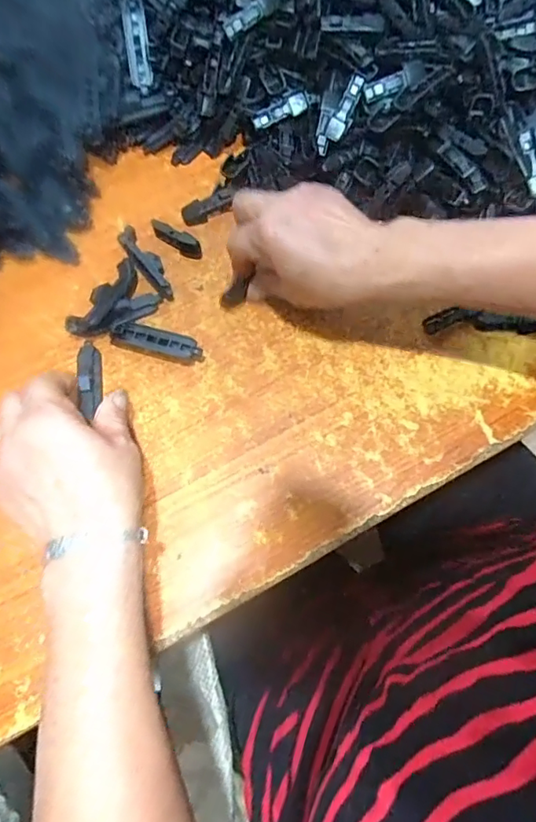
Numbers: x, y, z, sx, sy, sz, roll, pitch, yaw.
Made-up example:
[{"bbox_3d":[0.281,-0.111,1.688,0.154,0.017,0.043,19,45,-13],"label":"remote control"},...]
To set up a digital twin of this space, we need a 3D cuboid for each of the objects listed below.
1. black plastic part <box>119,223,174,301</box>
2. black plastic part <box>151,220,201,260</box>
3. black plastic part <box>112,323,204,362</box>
[{"bbox_3d":[-0.099,-0.121,0.431,0.017,0.017,0.071,-36,73,-12],"label":"black plastic part"},{"bbox_3d":[-0.077,-0.145,0.439,0.049,0.017,0.011,37,74,14],"label":"black plastic part"},{"bbox_3d":[-0.087,-0.053,0.406,0.073,0.017,0.017,16,70,7],"label":"black plastic part"}]

